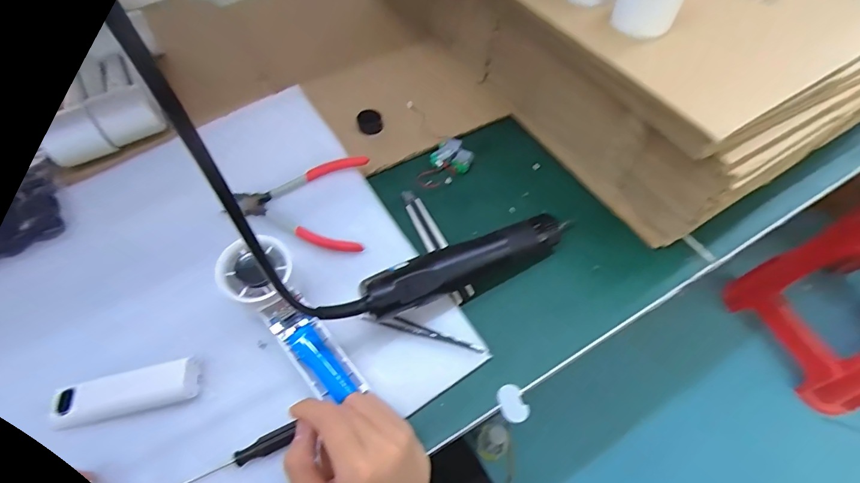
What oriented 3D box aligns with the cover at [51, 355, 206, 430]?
[{"bbox_3d":[-0.239,0.119,0.334,0.105,0.016,0.029,-12,56,-7],"label":"cover"}]

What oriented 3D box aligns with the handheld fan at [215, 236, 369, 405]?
[{"bbox_3d":[-0.113,0.064,0.346,0.052,0.035,0.148,-37,88,-23],"label":"handheld fan"}]

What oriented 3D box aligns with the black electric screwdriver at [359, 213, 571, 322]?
[{"bbox_3d":[0.037,0.013,0.371,0.200,0.042,0.032,-27,59,-16],"label":"black electric screwdriver"}]

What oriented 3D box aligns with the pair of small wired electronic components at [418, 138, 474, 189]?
[{"bbox_3d":[0.020,-0.088,0.476,0.045,0.017,0.073,26,58,21],"label":"pair of small wired electronic components"}]

